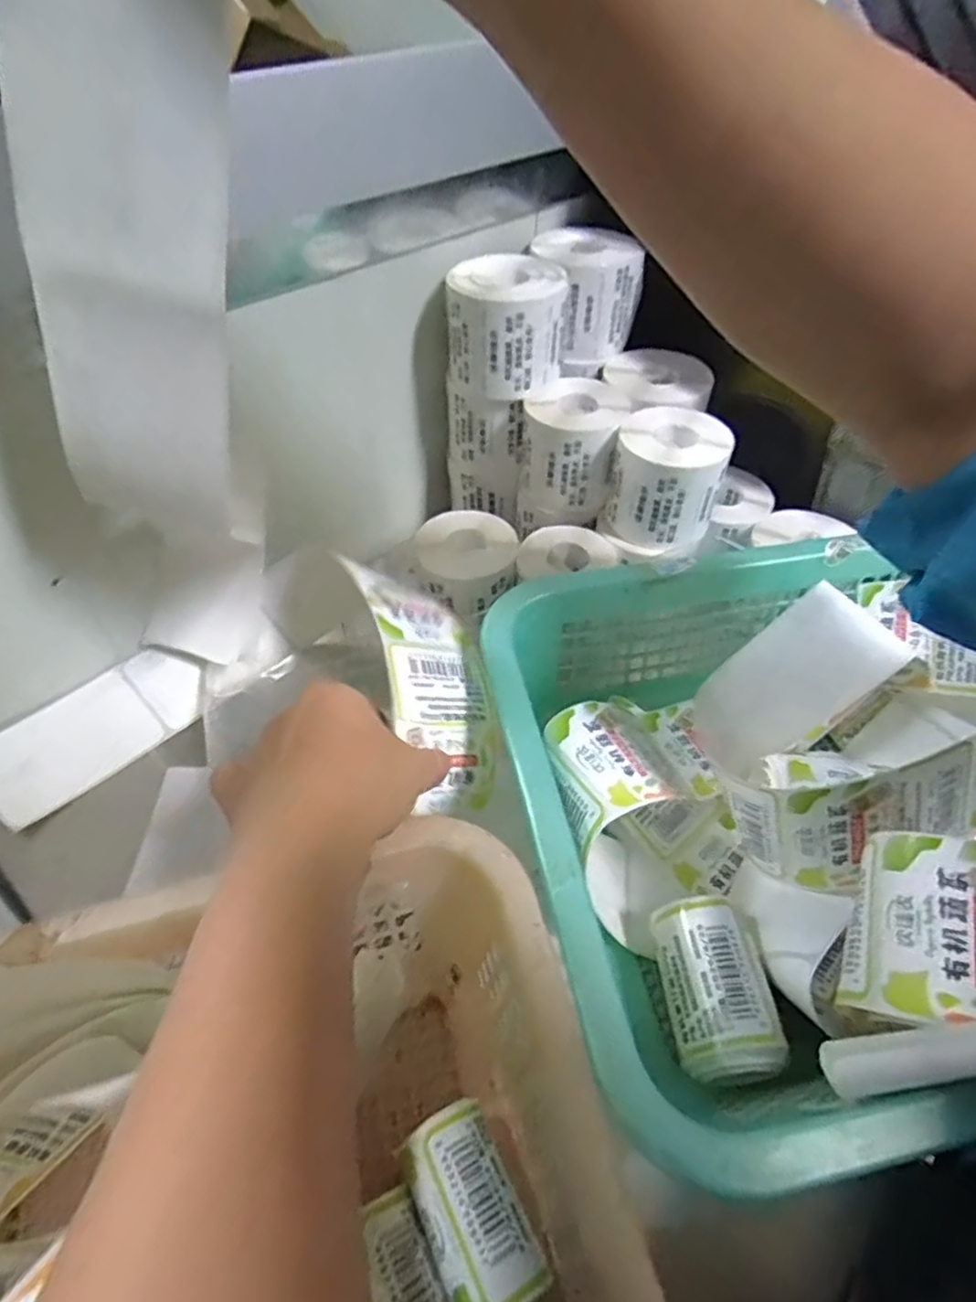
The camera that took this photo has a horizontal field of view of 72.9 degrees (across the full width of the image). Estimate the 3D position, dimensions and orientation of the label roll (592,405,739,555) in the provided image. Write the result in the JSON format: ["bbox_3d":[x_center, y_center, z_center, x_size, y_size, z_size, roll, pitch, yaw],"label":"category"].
[{"bbox_3d":[0.113,-0.110,0.422,0.071,0.063,0.069,13,50,11],"label":"label roll"}]

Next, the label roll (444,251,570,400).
[{"bbox_3d":[0.012,-0.208,0.426,0.075,0.066,0.072,2,48,2],"label":"label roll"}]

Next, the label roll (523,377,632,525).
[{"bbox_3d":[0.062,-0.137,0.447,0.065,0.068,0.067,21,52,18],"label":"label roll"}]

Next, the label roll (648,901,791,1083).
[{"bbox_3d":[0.095,0.146,0.283,0.040,0.036,0.066,-2,48,-2],"label":"label roll"}]

